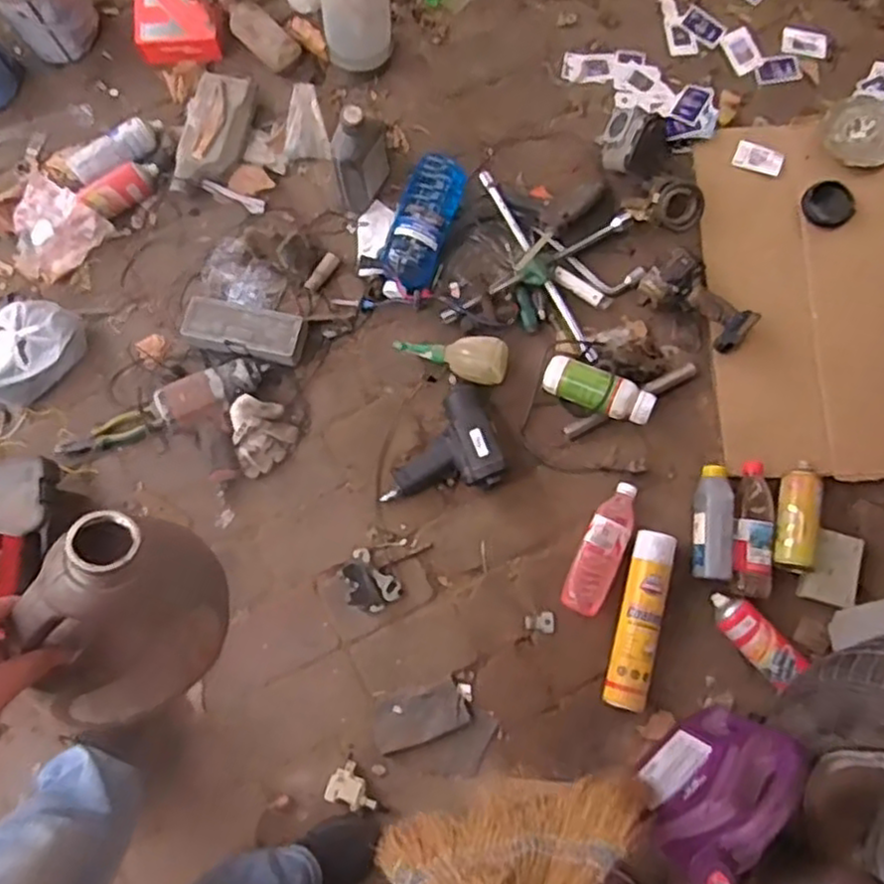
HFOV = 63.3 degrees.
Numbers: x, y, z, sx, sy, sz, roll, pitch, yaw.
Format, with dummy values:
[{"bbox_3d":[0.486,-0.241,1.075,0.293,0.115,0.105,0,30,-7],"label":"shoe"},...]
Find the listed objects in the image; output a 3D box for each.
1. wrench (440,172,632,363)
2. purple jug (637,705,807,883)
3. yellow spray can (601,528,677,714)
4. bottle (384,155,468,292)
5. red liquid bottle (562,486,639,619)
[{"bbox_3d":[0.172,-0.319,1.300,0.278,0.041,0.286,16,79,4],"label":"wrench"},{"bbox_3d":[0.379,0.479,1.006,0.214,0.305,0.089,-37,80,-7],"label":"purple jug"},{"bbox_3d":[0.321,0.288,1.170,0.064,0.057,0.286,14,79,4],"label":"yellow spray can"},{"bbox_3d":[-0.032,-0.389,1.267,0.097,0.070,0.255,18,79,4],"label":"bottle"},{"bbox_3d":[0.259,0.171,1.159,0.067,0.049,0.218,22,79,5],"label":"red liquid bottle"}]

